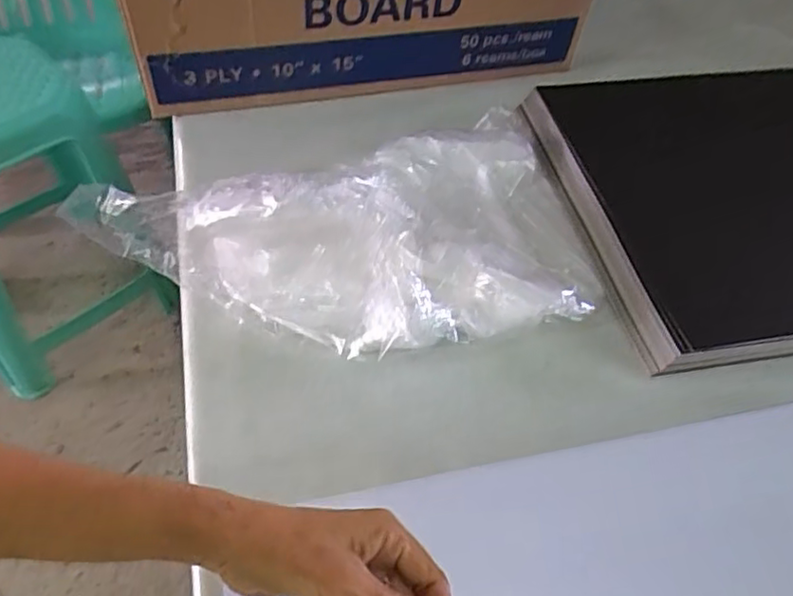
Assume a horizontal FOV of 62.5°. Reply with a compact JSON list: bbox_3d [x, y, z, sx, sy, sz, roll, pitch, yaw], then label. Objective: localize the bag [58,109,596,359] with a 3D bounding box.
[{"bbox_3d":[-0.025,-0.070,0.590,0.448,0.094,0.265,-15,55,-16],"label":"bag"}]

